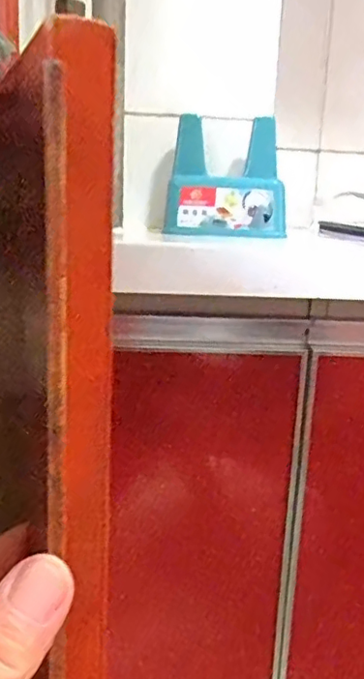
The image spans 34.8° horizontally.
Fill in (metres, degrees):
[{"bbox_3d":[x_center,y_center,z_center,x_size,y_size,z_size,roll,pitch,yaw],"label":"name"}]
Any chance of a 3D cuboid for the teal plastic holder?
[{"bbox_3d":[0.051,-0.171,0.612,0.126,0.119,0.081,4,12,3],"label":"teal plastic holder"}]

